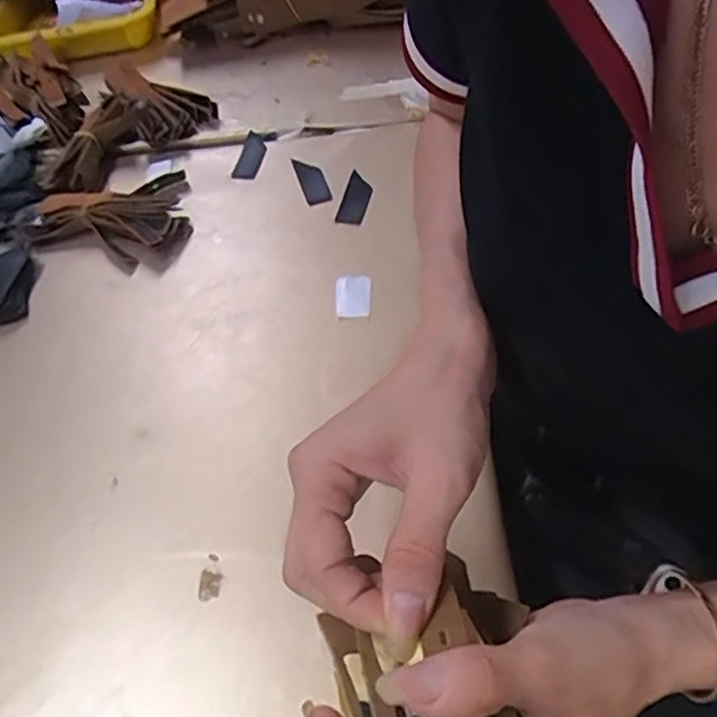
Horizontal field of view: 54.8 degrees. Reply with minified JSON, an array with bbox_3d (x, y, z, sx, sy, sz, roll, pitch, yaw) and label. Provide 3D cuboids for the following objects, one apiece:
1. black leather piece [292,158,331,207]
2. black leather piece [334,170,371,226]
[{"bbox_3d":[-0.042,-0.160,0.619,0.022,0.004,0.067,-18,53,-3],"label":"black leather piece"},{"bbox_3d":[-0.002,-0.138,0.596,0.023,0.004,0.060,11,61,12],"label":"black leather piece"}]

